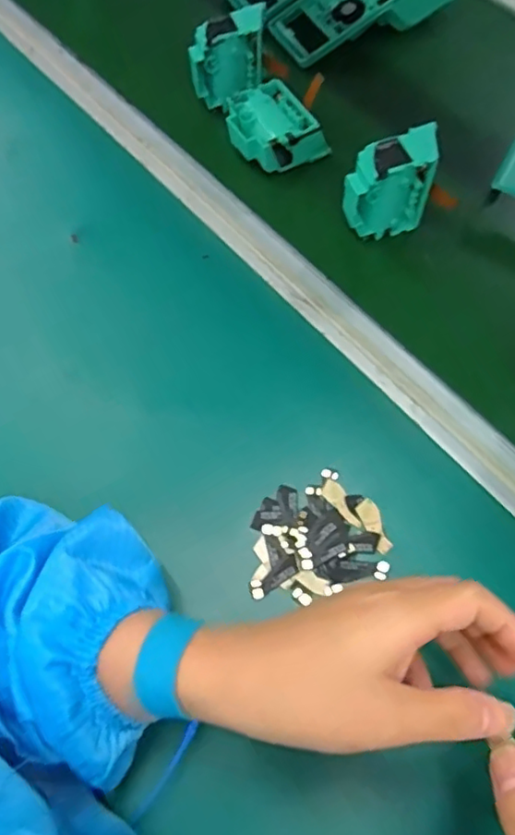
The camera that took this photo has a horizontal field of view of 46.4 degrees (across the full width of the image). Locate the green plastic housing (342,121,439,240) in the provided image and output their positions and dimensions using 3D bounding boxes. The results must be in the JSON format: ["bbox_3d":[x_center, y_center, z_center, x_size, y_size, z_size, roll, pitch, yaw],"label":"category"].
[{"bbox_3d":[0.107,-0.188,0.492,0.075,0.076,0.038,-12,63,-3],"label":"green plastic housing"}]

